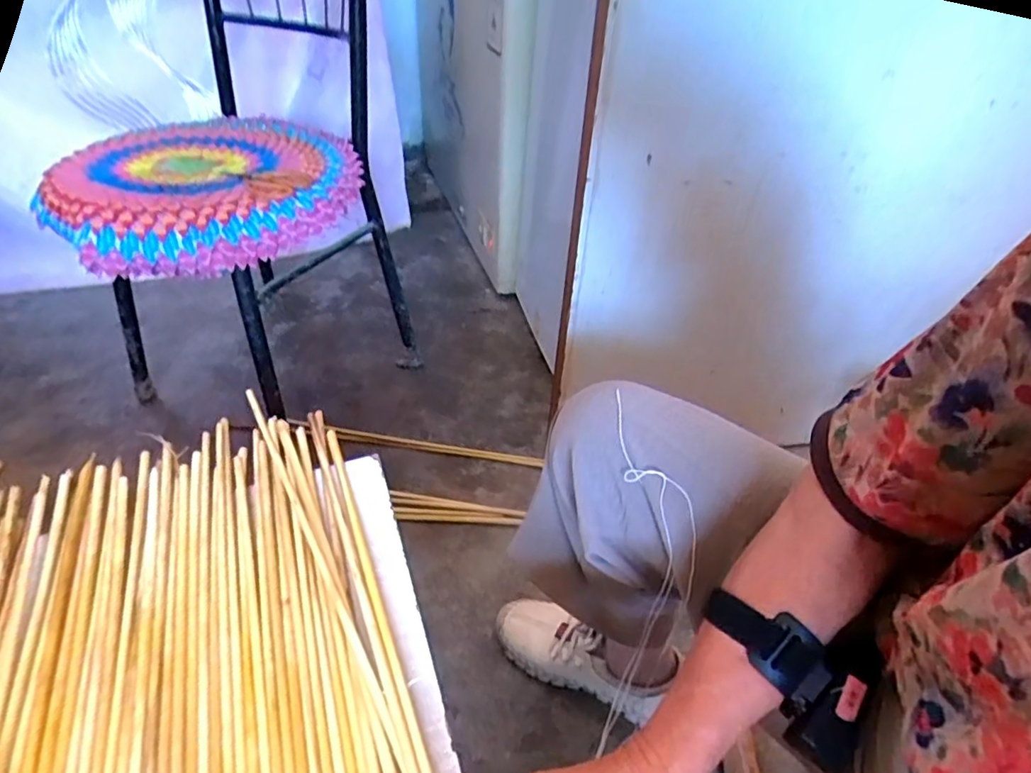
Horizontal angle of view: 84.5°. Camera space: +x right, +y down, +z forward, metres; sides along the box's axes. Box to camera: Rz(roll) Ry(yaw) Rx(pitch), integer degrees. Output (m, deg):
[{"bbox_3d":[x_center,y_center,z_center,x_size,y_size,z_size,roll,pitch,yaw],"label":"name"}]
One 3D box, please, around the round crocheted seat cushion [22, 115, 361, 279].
[{"bbox_3d":[-0.423,-0.279,0.791,0.341,0.070,0.369,2,41,-2],"label":"round crocheted seat cushion"}]

